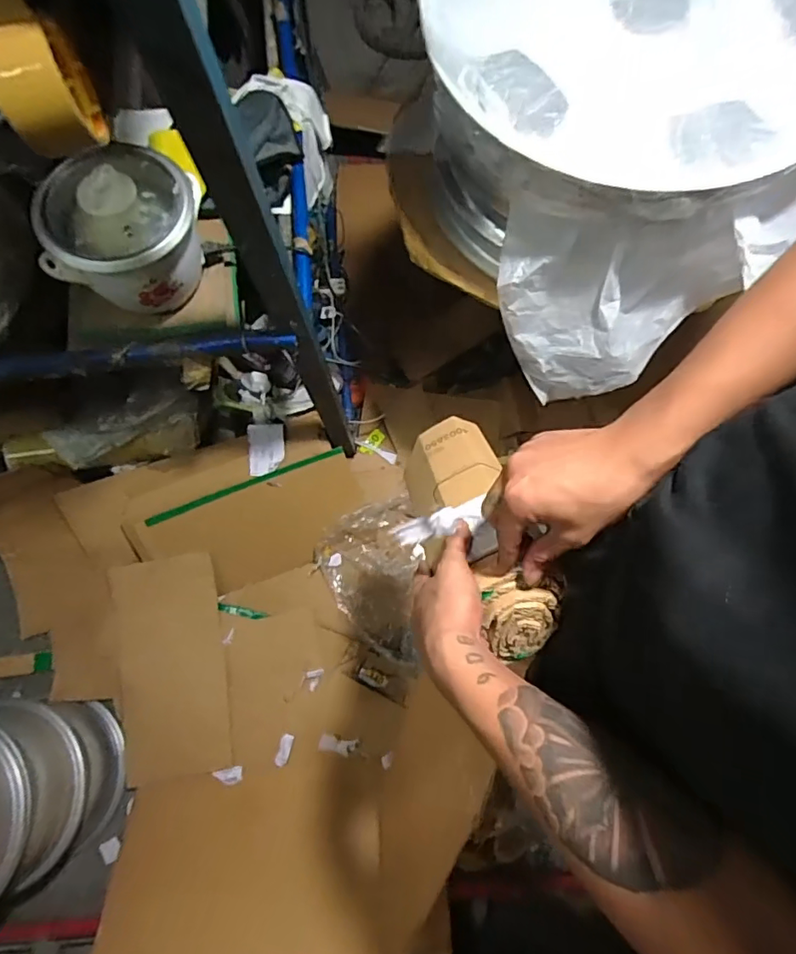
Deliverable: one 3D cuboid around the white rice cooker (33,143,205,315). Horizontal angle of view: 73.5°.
[{"bbox_3d":[-0.394,-0.334,0.768,0.200,0.181,0.181,-39,77,-8],"label":"white rice cooker"}]

